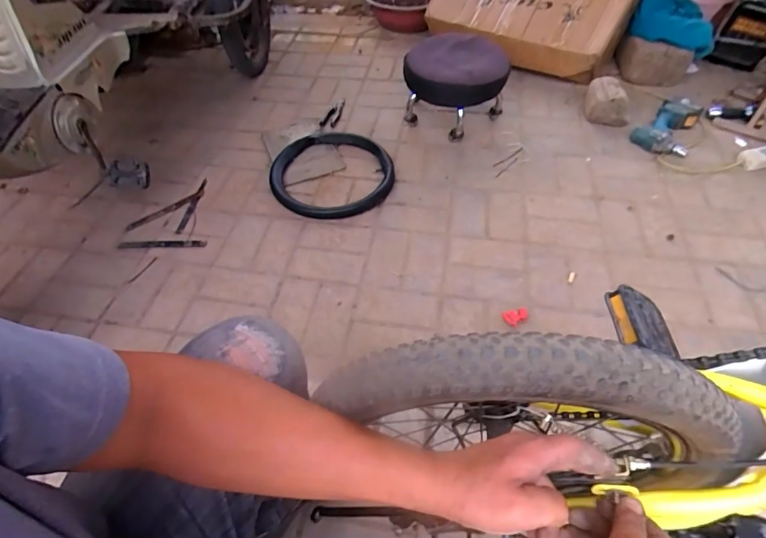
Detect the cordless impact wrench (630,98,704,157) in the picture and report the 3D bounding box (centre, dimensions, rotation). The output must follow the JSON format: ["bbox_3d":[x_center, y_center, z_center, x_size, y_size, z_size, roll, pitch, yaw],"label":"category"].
[{"bbox_3d":[0.880,-0.445,1.329,0.154,0.071,0.227,25,57,23],"label":"cordless impact wrench"}]

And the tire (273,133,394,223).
[{"bbox_3d":[-0.159,-0.299,1.285,0.363,0.052,0.385,-15,51,-8],"label":"tire"}]

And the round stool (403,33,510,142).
[{"bbox_3d":[0.230,-0.590,1.383,0.309,0.232,0.330,3,52,5],"label":"round stool"}]

